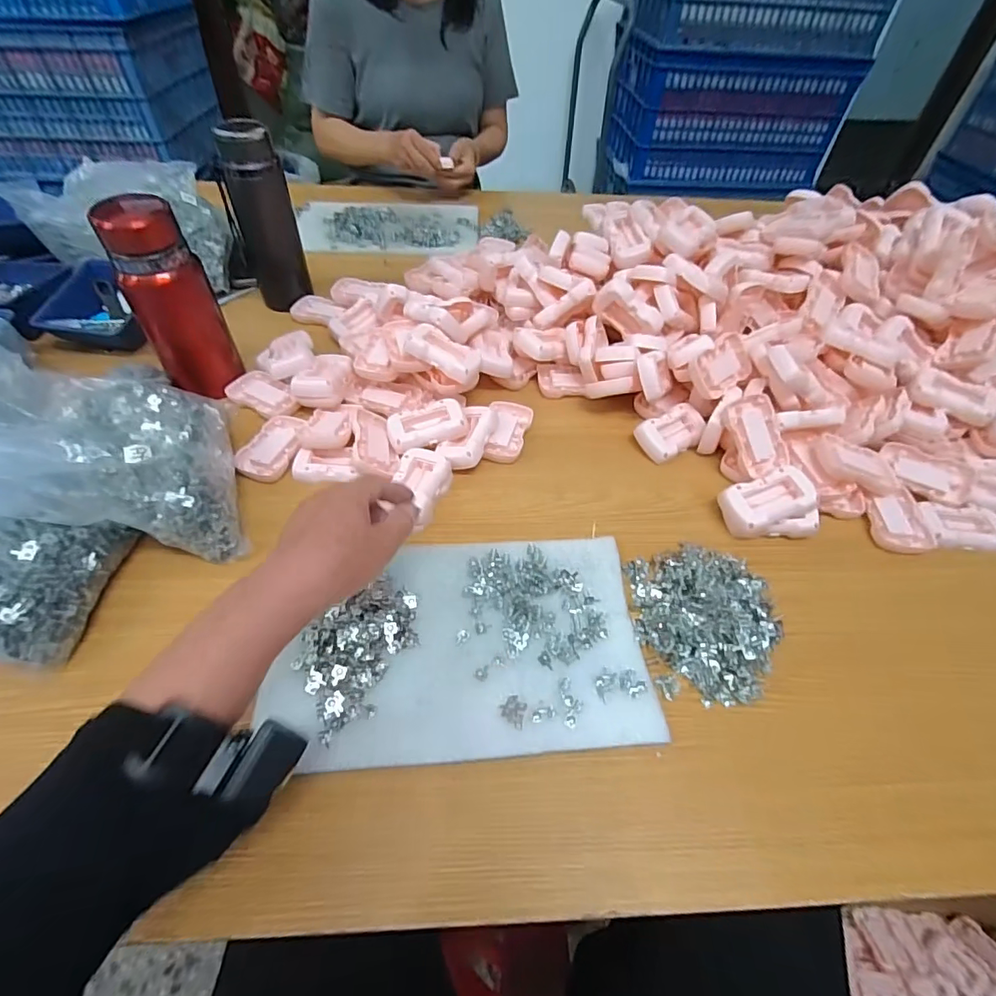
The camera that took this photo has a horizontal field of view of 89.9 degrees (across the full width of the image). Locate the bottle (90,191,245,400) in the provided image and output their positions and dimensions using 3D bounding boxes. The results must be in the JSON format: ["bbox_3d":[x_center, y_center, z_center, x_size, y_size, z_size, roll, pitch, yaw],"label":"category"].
[{"bbox_3d":[-0.359,-0.214,0.554,0.066,0.194,0.069,14,51,10],"label":"bottle"}]

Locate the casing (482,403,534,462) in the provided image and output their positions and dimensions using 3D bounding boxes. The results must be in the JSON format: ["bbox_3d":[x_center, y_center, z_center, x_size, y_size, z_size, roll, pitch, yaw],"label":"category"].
[{"bbox_3d":[0.014,-0.082,0.584,0.050,0.011,0.100,4,50,1],"label":"casing"}]

